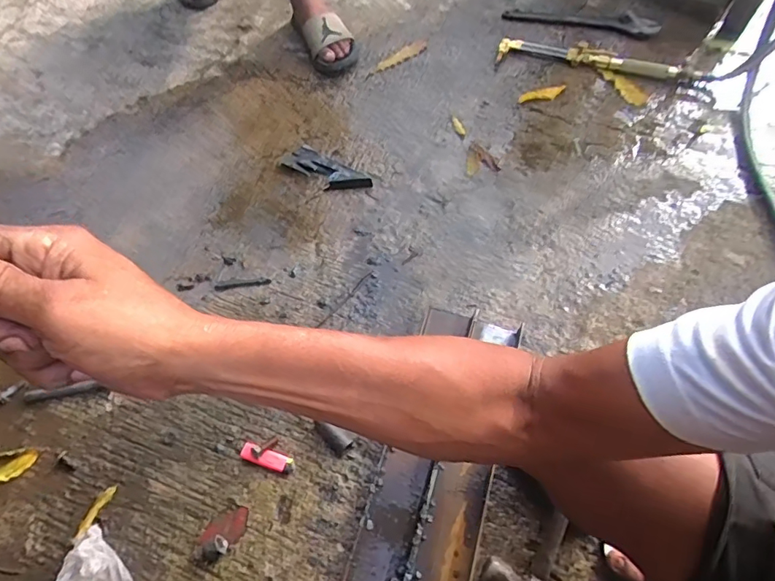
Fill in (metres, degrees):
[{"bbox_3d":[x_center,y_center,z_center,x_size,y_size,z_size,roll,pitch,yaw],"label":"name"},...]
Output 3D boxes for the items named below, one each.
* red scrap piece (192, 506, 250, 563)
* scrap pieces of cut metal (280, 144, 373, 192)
[{"bbox_3d":[-0.224,0.326,0.682,0.043,0.016,0.082,40,65,19],"label":"red scrap piece"},{"bbox_3d":[-0.119,-0.242,1.021,0.185,0.017,0.077,31,63,15],"label":"scrap pieces of cut metal"}]

